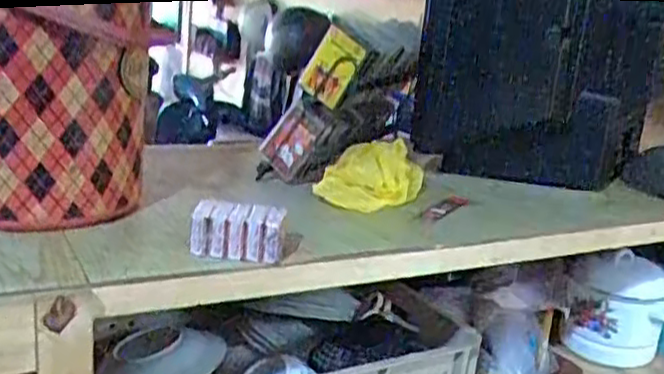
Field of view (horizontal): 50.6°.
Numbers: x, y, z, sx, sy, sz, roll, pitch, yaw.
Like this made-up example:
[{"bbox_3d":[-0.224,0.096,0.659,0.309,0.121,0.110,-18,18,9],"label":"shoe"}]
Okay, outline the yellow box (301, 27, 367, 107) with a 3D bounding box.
[{"bbox_3d":[0.002,-0.165,0.955,0.063,0.119,0.027,34,43,1],"label":"yellow box"}]

